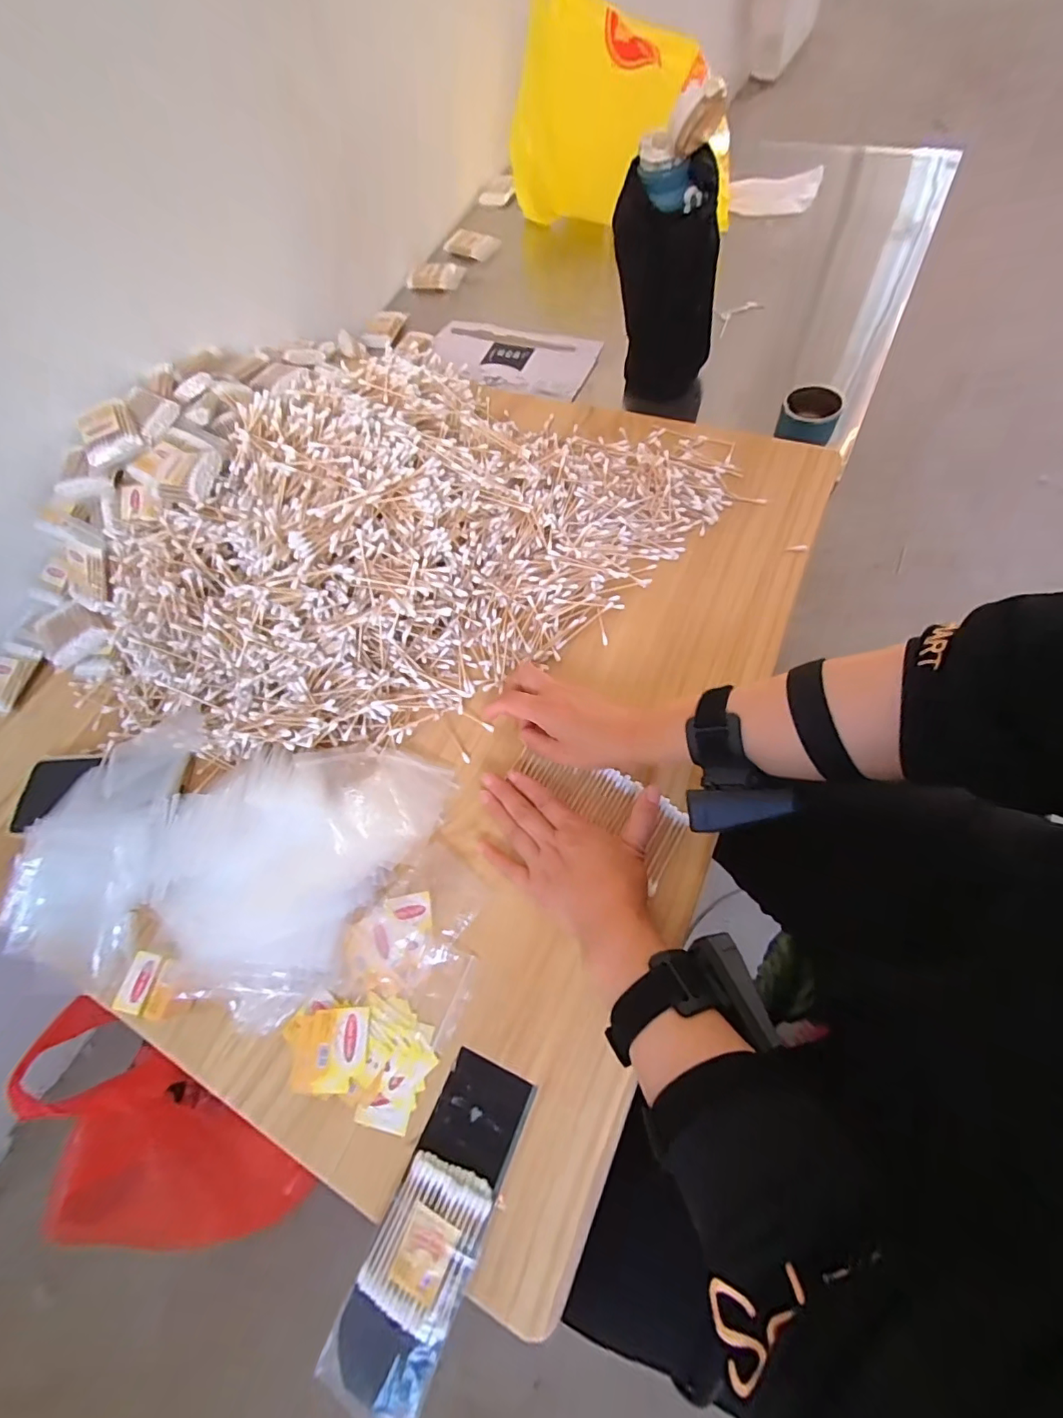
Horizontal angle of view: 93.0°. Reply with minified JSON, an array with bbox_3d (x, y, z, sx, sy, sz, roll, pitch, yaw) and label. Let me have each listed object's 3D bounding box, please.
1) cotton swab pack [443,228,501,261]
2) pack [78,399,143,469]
[{"bbox_3d":[-0.112,-0.852,0.923,0.106,0.028,0.042,29,66,16],"label":"cotton swab pack"},{"bbox_3d":[-0.457,-0.298,0.545,0.057,0.022,0.076,-34,66,-7],"label":"pack"}]

